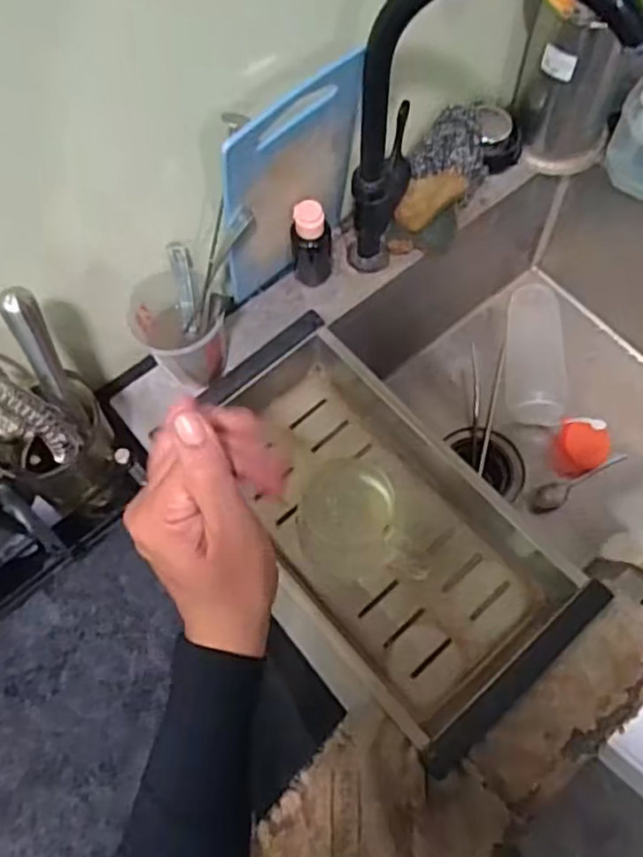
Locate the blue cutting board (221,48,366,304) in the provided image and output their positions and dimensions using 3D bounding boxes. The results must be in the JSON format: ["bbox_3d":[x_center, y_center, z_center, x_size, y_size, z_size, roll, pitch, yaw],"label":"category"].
[{"bbox_3d":[-0.025,-0.210,0.598,0.150,0.236,0.009,-41,81,-14],"label":"blue cutting board"}]

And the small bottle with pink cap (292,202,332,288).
[{"bbox_3d":[-0.010,-0.182,0.659,0.038,0.097,0.032,-3,65,2],"label":"small bottle with pink cap"}]

